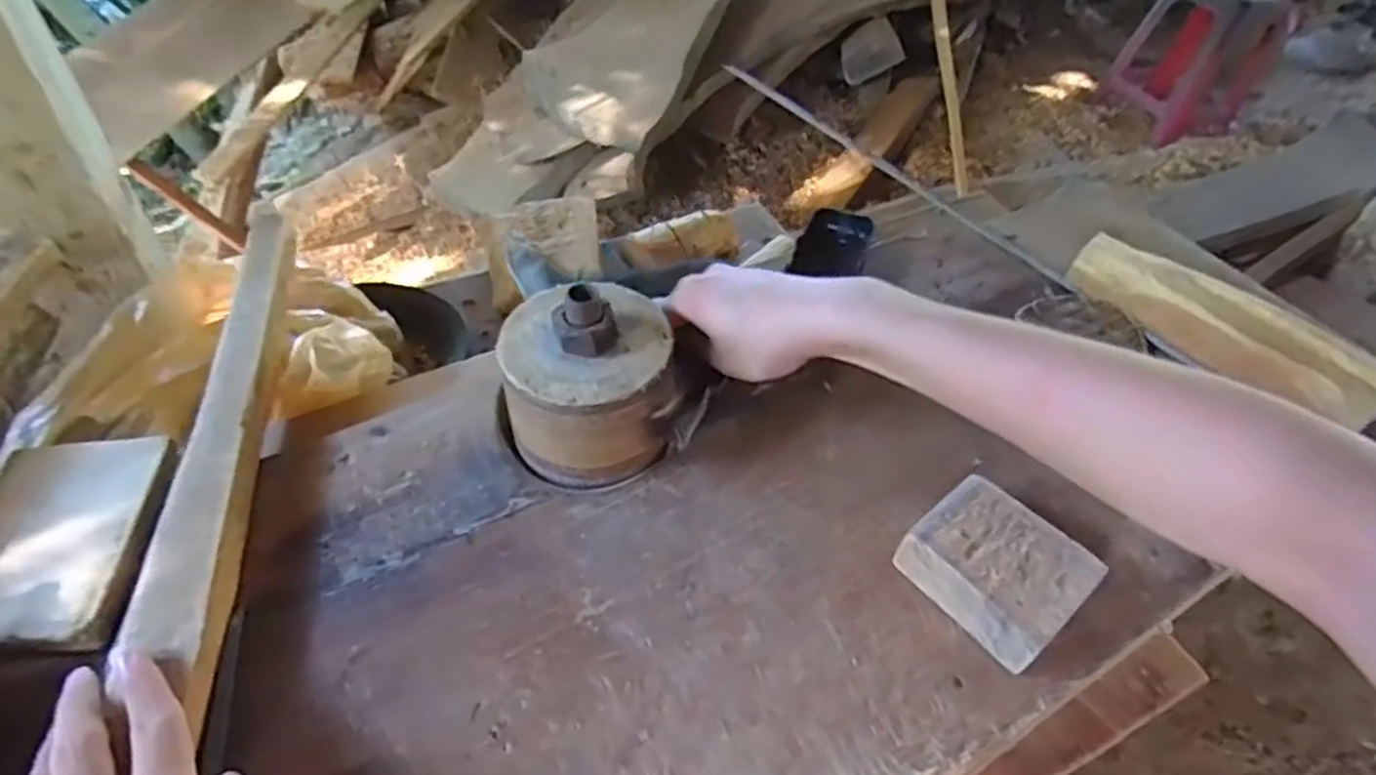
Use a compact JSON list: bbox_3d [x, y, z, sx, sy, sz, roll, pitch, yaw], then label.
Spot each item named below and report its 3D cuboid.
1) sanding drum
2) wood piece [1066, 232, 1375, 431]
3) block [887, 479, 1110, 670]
[{"bbox_3d":[-0.058,-0.008,0.446,0.102,0.099,0.103,-2,48,-8],"label":"sanding drum"},{"bbox_3d":[0.376,-0.045,0.526,0.206,0.036,0.067,36,54,24],"label":"wood piece"},{"bbox_3d":[0.167,0.097,0.401,0.067,0.035,0.085,-29,57,-28],"label":"block"}]

